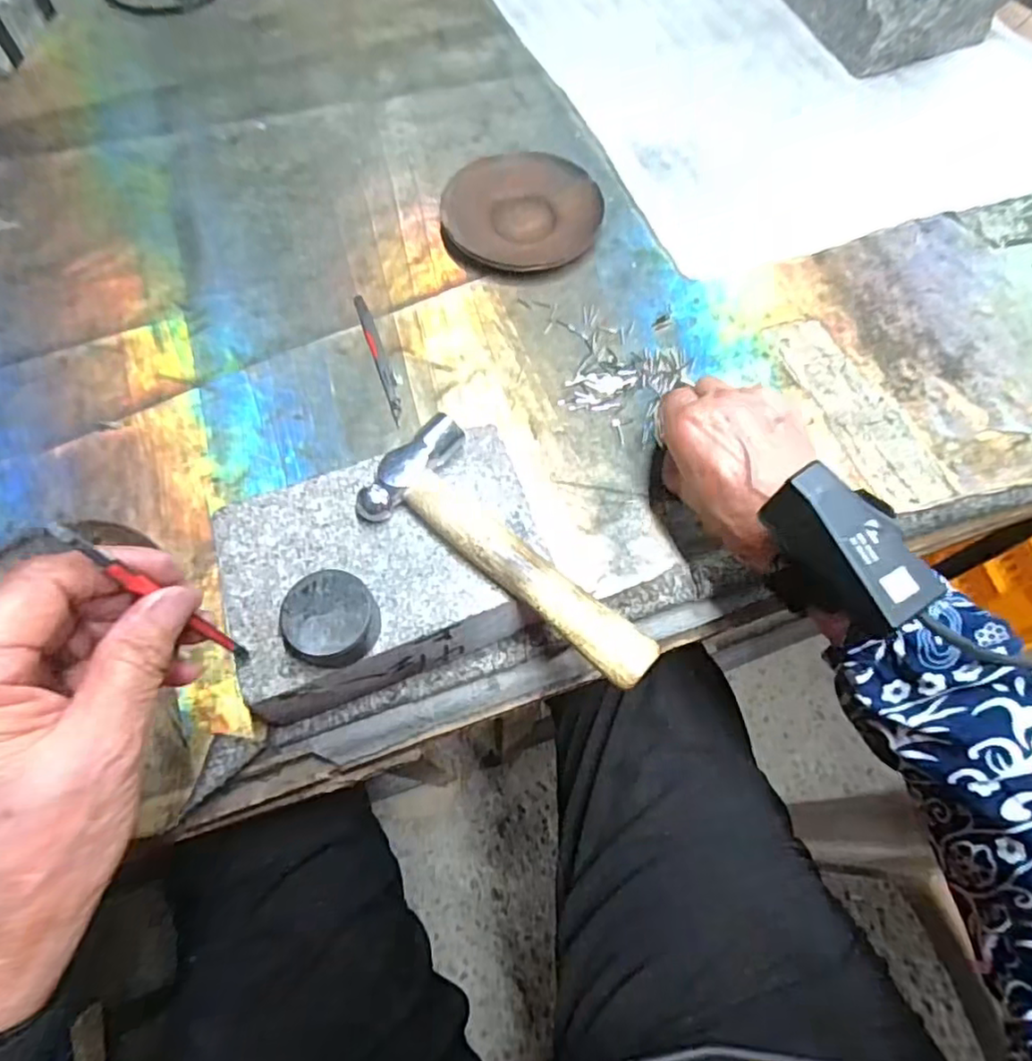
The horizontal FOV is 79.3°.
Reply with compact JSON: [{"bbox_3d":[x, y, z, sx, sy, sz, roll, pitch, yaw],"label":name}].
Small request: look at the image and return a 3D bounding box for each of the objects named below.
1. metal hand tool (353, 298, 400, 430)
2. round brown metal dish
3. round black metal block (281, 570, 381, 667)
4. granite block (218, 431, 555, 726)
[{"bbox_3d":[-0.089,-0.114,0.407,0.009,0.004,0.107,-18,68,-9],"label":"metal hand tool"},{"bbox_3d":[0.003,-0.232,0.454,0.112,0.017,0.099,-15,67,-8],"label":"round brown metal dish"},{"bbox_3d":[-0.078,0.037,0.265,0.037,0.020,0.036,2,66,-4],"label":"round black metal block"},{"bbox_3d":[-0.062,0.024,0.316,0.147,0.062,0.105,-18,69,-12],"label":"granite block"}]

